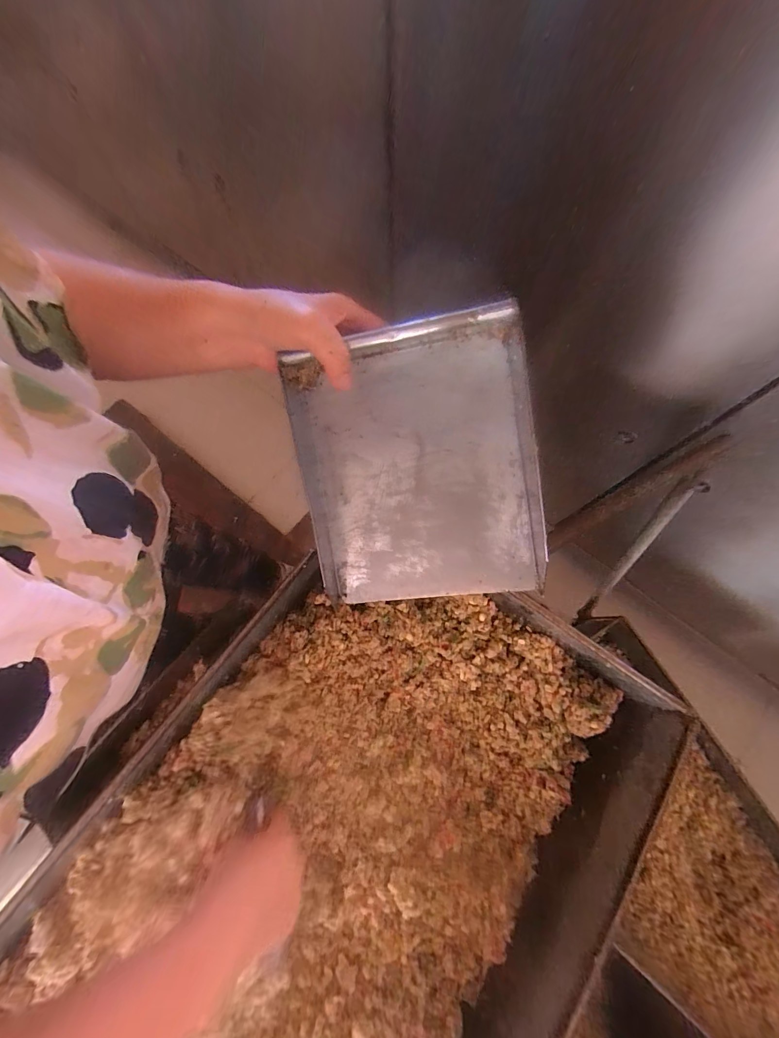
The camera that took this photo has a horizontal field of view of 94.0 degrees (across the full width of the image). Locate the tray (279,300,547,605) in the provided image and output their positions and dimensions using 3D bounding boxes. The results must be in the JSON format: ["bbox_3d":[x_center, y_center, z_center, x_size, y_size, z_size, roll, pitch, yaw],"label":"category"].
[{"bbox_3d":[0.023,-0.034,0.344,0.230,0.062,0.255,-8,102,11],"label":"tray"}]

